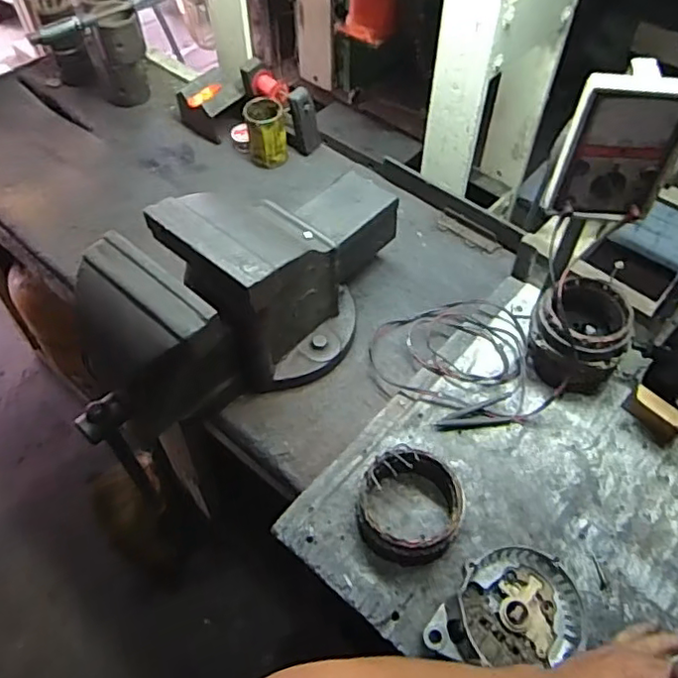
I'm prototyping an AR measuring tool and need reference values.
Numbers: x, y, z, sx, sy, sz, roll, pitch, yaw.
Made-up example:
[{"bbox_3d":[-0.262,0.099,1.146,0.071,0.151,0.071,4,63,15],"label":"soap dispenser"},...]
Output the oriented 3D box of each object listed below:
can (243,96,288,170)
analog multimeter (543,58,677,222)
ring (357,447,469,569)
[{"bbox_3d":[-0.146,-0.416,1.214,0.079,0.107,0.089,-11,56,-8],"label":"can"},{"bbox_3d":[0.327,-0.224,0.700,0.136,0.176,0.057,8,55,6],"label":"analog multimeter"},{"bbox_3d":[0.090,0.208,0.747,0.126,0.060,0.127,0,55,0],"label":"ring"}]

